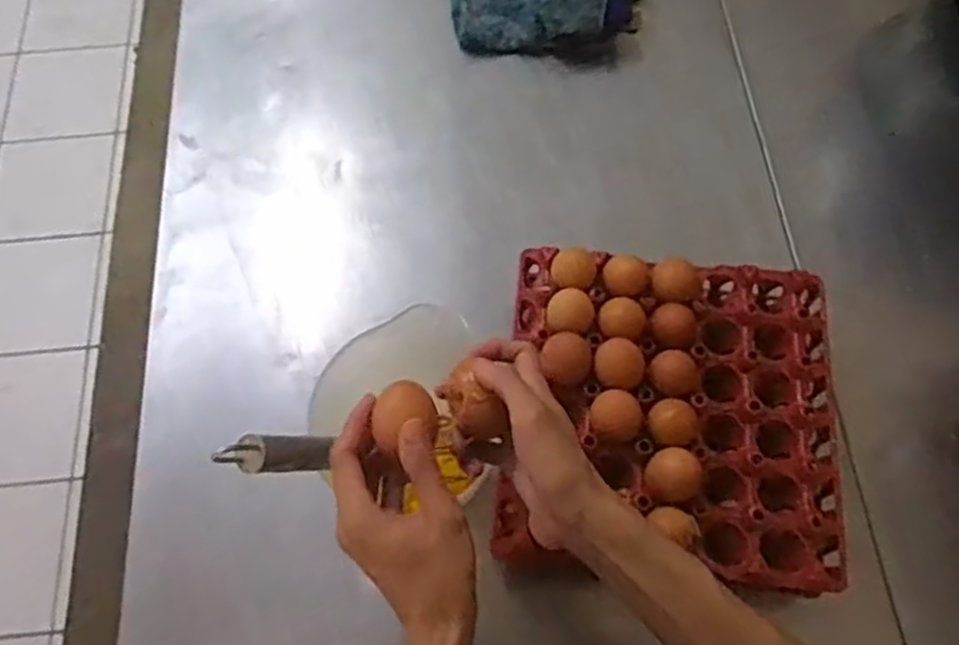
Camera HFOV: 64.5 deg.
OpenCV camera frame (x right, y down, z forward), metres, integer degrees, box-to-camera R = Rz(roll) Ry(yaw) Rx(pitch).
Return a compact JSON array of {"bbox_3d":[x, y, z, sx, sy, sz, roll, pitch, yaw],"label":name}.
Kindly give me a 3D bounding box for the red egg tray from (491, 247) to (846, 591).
[{"bbox_3d":[0.172,0.076,0.678,0.288,0.065,0.283,4,67,4],"label":"red egg tray"}]

